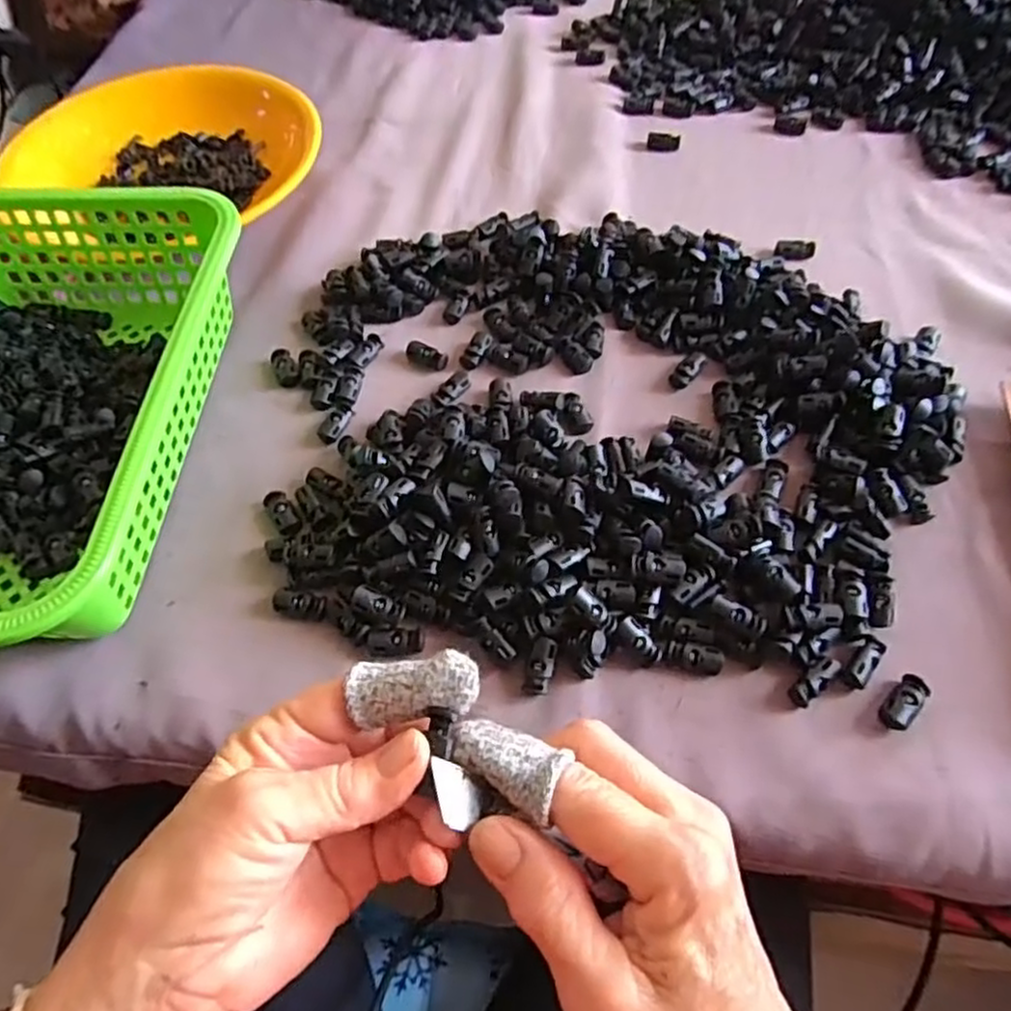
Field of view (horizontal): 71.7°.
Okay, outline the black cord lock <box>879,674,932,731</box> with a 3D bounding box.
[{"bbox_3d":[0.189,0.093,0.332,0.015,0.007,0.028,33,65,21],"label":"black cord lock"}]

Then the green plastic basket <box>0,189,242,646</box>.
[{"bbox_3d":[-0.270,-0.054,0.395,0.215,0.081,0.294,0,58,3],"label":"green plastic basket"}]

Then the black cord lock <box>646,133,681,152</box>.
[{"bbox_3d":[0.131,-0.301,0.578,0.026,0.010,0.012,10,59,9],"label":"black cord lock"}]

